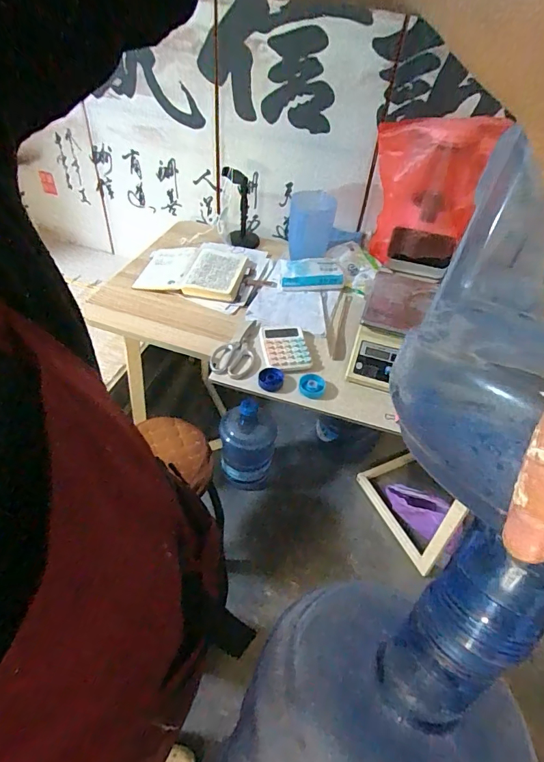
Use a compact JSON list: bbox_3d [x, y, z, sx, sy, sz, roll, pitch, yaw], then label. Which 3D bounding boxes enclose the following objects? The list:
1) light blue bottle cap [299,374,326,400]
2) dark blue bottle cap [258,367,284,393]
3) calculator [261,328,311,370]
[{"bbox_3d":[0.089,0.013,0.942,0.056,0.019,0.066,12,46,6],"label":"light blue bottle cap"},{"bbox_3d":[-0.001,-0.003,0.944,0.053,0.025,0.060,10,46,4],"label":"dark blue bottle cap"},{"bbox_3d":[0.032,-0.080,1.017,0.103,0.019,0.140,-6,47,-11],"label":"calculator"}]

